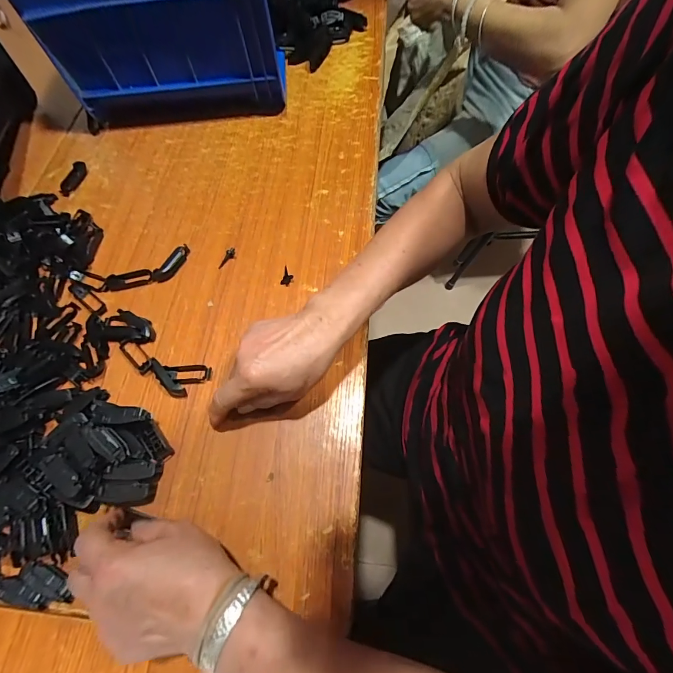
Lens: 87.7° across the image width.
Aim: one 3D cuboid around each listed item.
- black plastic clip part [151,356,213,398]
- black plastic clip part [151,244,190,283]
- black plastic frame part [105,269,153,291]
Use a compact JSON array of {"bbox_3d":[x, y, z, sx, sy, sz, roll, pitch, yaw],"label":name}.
[{"bbox_3d":[-0.171,0.046,0.379,0.063,0.014,0.036,6,66,5],"label":"black plastic clip part"},{"bbox_3d":[-0.207,-0.091,0.441,0.020,0.017,0.059,39,73,18],"label":"black plastic clip part"},{"bbox_3d":[-0.260,-0.071,0.437,0.056,0.011,0.020,-16,66,-5],"label":"black plastic frame part"}]

